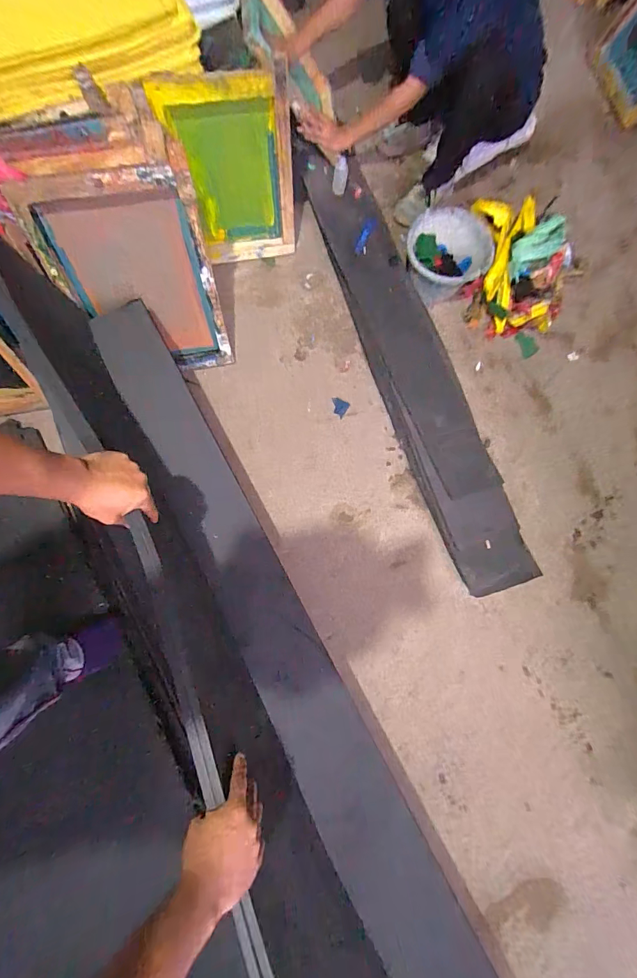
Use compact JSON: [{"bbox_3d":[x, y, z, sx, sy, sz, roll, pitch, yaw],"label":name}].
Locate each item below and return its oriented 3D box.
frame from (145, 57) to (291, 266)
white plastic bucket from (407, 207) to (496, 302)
[{"bbox_3d":[-0.205,-0.807,1.026,0.285,0.423,0.037,-16,70,-2],"label":"frame"},{"bbox_3d":[0.388,-0.702,1.185,0.244,0.153,0.265,11,78,-2],"label":"white plastic bucket"}]

